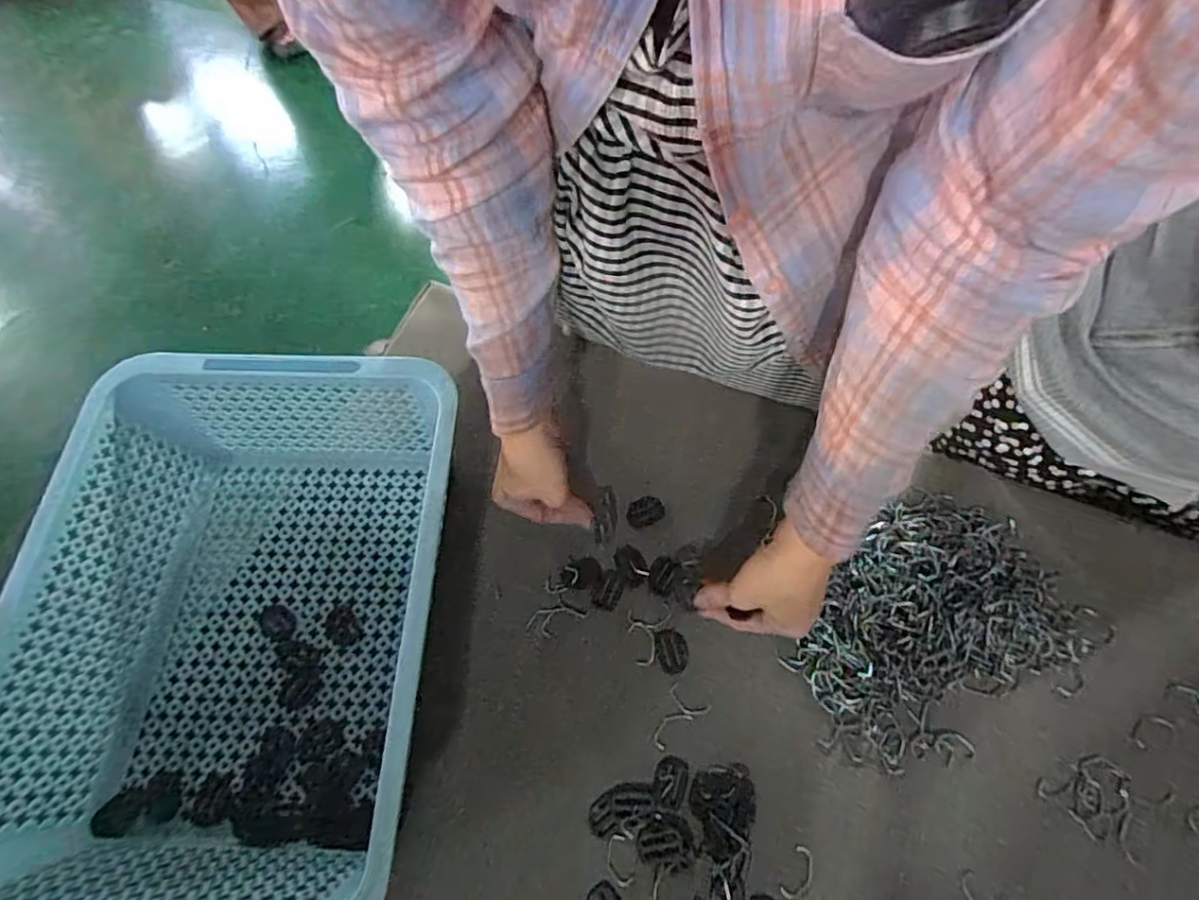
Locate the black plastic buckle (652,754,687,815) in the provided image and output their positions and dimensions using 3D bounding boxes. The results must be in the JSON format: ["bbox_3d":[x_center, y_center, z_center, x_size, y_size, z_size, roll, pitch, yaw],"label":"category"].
[{"bbox_3d":[0.054,0.254,0.462,0.025,0.004,0.038,15,66,8],"label":"black plastic buckle"}]

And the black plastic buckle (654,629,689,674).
[{"bbox_3d":[0.059,0.167,0.503,0.026,0.004,0.035,-12,65,-5],"label":"black plastic buckle"}]

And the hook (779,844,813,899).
[{"bbox_3d":[0.145,0.306,0.438,0.018,0.004,0.035,29,68,14],"label":"hook"}]

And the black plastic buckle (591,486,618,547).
[{"bbox_3d":[0.006,0.059,0.550,0.021,0.006,0.055,4,66,3],"label":"black plastic buckle"}]

